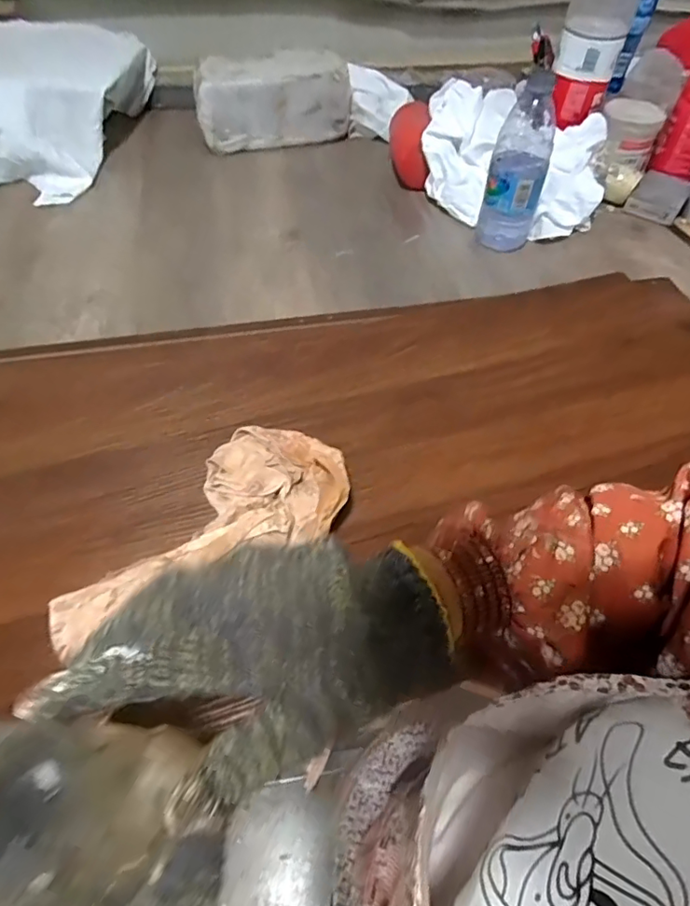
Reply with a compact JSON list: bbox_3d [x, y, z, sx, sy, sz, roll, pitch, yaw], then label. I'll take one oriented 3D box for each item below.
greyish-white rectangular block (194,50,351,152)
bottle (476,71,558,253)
[{"bbox_3d":[-0.113,-0.548,0.818,0.232,0.108,0.081,-11,57,-10],"label":"greyish-white rectangular block"},{"bbox_3d":[0.212,-0.348,0.641,0.067,0.188,0.058,9,56,4],"label":"bottle"}]

